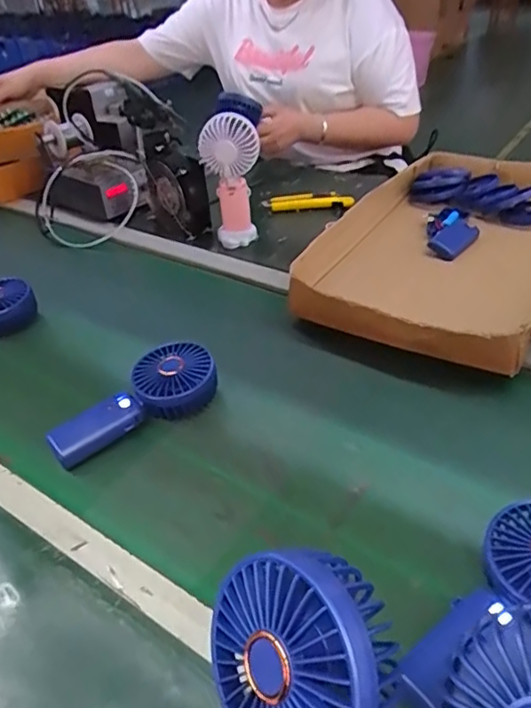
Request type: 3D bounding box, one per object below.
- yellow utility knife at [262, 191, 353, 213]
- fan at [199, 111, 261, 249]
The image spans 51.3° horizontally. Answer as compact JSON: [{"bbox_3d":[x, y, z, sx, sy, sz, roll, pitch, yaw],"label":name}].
[{"bbox_3d":[0.076,-0.269,0.978,0.154,0.024,0.027,-3,38,4],"label":"yellow utility knife"},{"bbox_3d":[-0.049,-0.268,0.861,0.090,0.185,0.051,-10,38,-6],"label":"fan"}]

